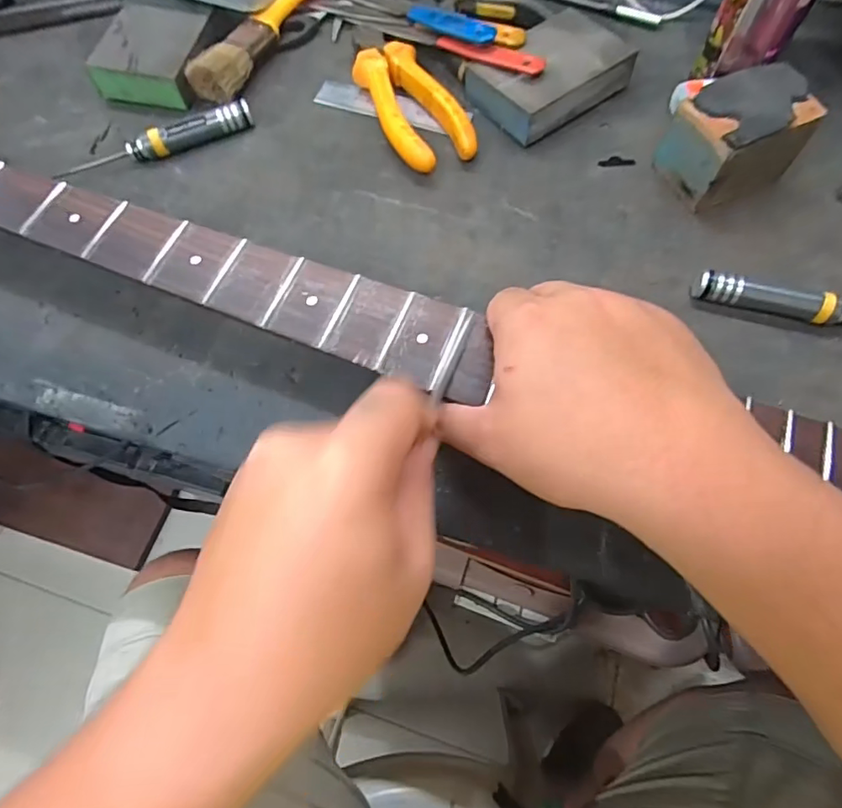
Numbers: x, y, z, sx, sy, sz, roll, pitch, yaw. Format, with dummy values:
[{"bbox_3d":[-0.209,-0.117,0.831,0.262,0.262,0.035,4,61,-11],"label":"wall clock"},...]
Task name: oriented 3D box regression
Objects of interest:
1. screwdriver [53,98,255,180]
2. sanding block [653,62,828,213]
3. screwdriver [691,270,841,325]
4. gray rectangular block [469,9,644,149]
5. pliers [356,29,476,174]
[{"bbox_3d":[-0.185,-0.186,0.370,0.133,0.021,0.017,-22,69,-6],"label":"screwdriver"},{"bbox_3d":[0.196,-0.168,0.330,0.074,0.054,0.053,-23,69,-7],"label":"sanding block"},{"bbox_3d":[0.231,-0.055,0.304,0.137,0.018,0.015,13,69,7],"label":"screwdriver"},{"bbox_3d":[0.093,-0.236,0.374,0.100,0.032,0.071,-33,71,-10],"label":"gray rectangular block"},{"bbox_3d":[-0.013,-0.225,0.379,0.054,0.022,0.146,-23,69,-7],"label":"pliers"}]

